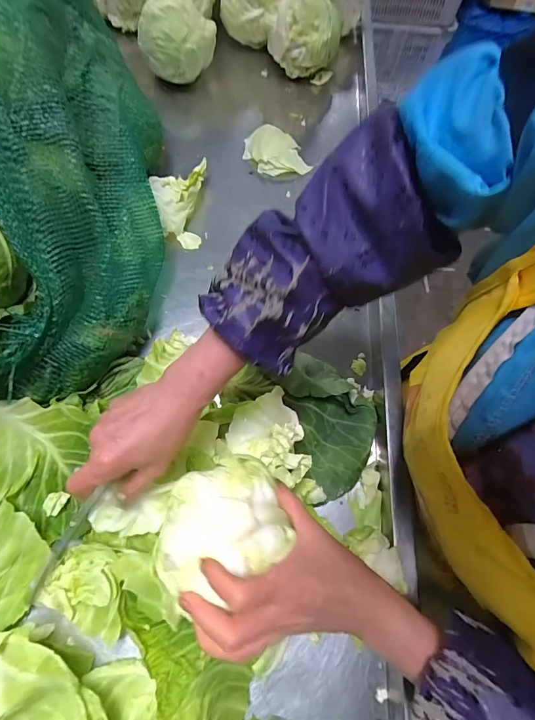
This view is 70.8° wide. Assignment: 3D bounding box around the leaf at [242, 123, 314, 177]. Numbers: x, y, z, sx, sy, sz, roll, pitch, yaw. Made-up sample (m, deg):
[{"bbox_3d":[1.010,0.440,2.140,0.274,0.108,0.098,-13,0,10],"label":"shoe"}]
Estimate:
[{"bbox_3d":[0.014,-0.349,0.634,0.094,0.039,0.093,-17,68,-10],"label":"leaf"}]

